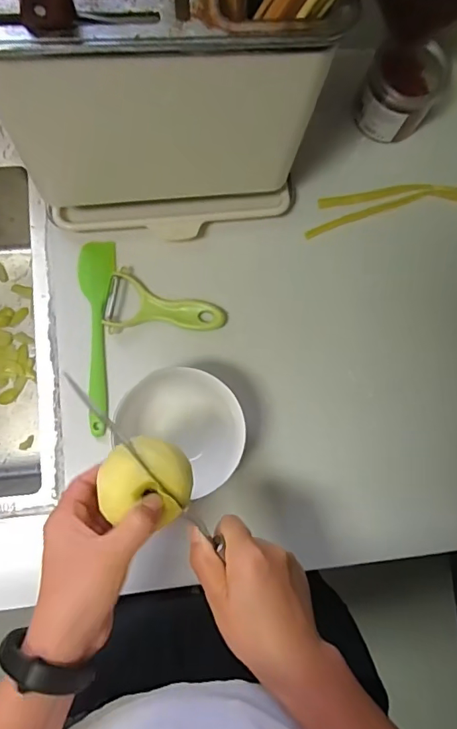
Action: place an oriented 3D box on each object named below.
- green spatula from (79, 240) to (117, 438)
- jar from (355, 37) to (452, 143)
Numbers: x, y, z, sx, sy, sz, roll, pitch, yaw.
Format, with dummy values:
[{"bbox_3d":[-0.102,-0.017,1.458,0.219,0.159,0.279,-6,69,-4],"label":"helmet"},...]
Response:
[{"bbox_3d":[-0.142,-0.031,0.522,0.038,0.020,0.207,0,82,-5],"label":"green spatula"},{"bbox_3d":[0.195,-0.310,0.552,0.081,0.070,0.080,1,82,-4],"label":"jar"}]

